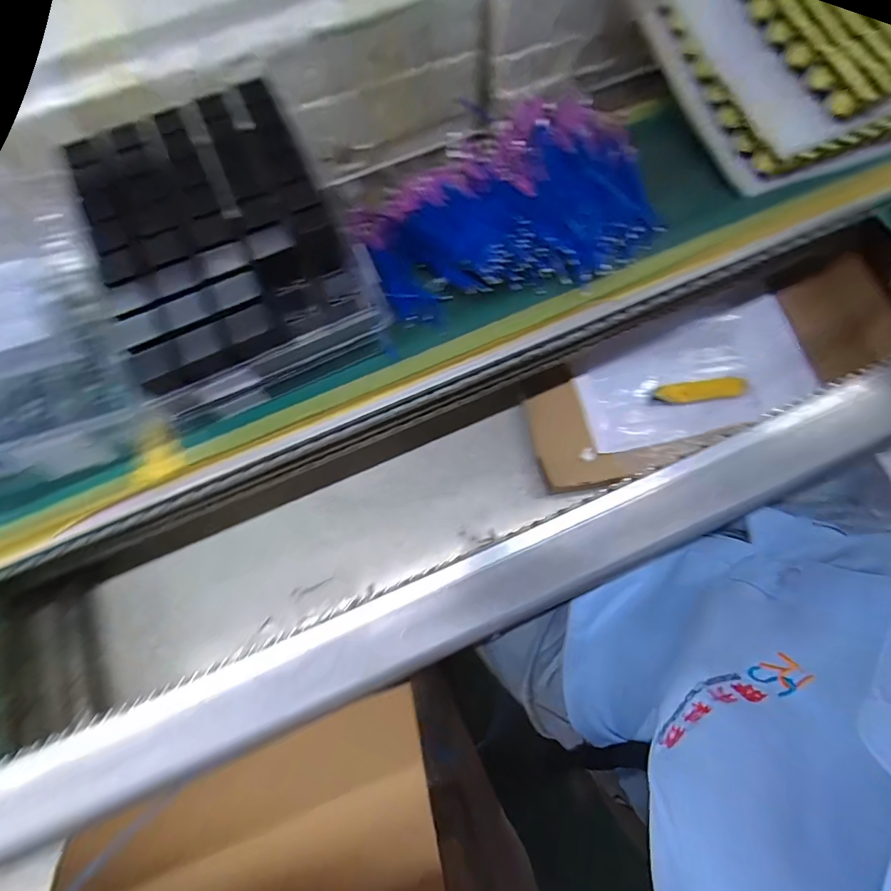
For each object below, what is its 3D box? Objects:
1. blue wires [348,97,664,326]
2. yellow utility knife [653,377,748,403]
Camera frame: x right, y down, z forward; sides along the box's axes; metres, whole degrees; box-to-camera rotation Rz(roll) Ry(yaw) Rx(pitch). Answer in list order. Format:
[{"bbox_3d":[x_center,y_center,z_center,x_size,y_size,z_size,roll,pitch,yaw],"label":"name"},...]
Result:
[{"bbox_3d":[0.063,-0.192,0.347,0.257,0.031,0.154,-26,72,-8],"label":"blue wires"},{"bbox_3d":[0.250,-0.054,0.425,0.094,0.010,0.023,-8,72,-1],"label":"yellow utility knife"}]

